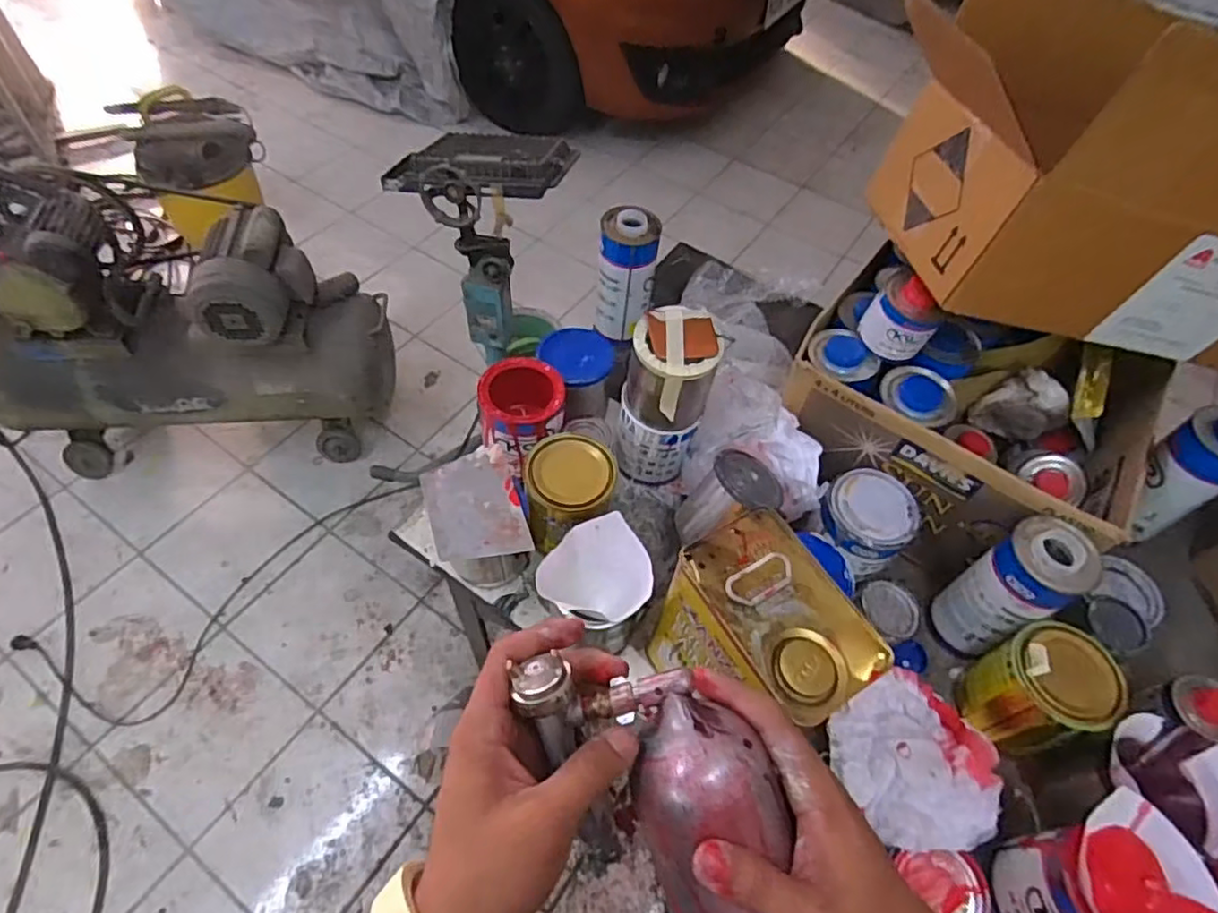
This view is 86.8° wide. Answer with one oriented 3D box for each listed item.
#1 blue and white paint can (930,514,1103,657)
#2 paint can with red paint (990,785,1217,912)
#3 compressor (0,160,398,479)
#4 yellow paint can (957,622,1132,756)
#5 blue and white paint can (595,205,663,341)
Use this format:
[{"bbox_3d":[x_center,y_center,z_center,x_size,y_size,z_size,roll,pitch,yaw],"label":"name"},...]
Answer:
[{"bbox_3d":[0.437,0.147,0.706,0.080,0.193,0.081,2,55,-3],"label":"blue and white paint can"},{"bbox_3d":[0.432,0.380,0.567,0.113,0.144,0.126,13,56,5],"label":"paint can with red paint"},{"bbox_3d":[-1.004,-0.269,1.508,0.973,0.689,0.319,3,55,-2],"label":"compressor"},{"bbox_3d":[0.455,0.245,0.682,0.095,0.127,0.100,2,55,-3],"label":"yellow paint can"},{"bbox_3d":[0.026,-0.264,0.948,0.086,0.180,0.072,5,55,-1],"label":"blue and white paint can"}]

